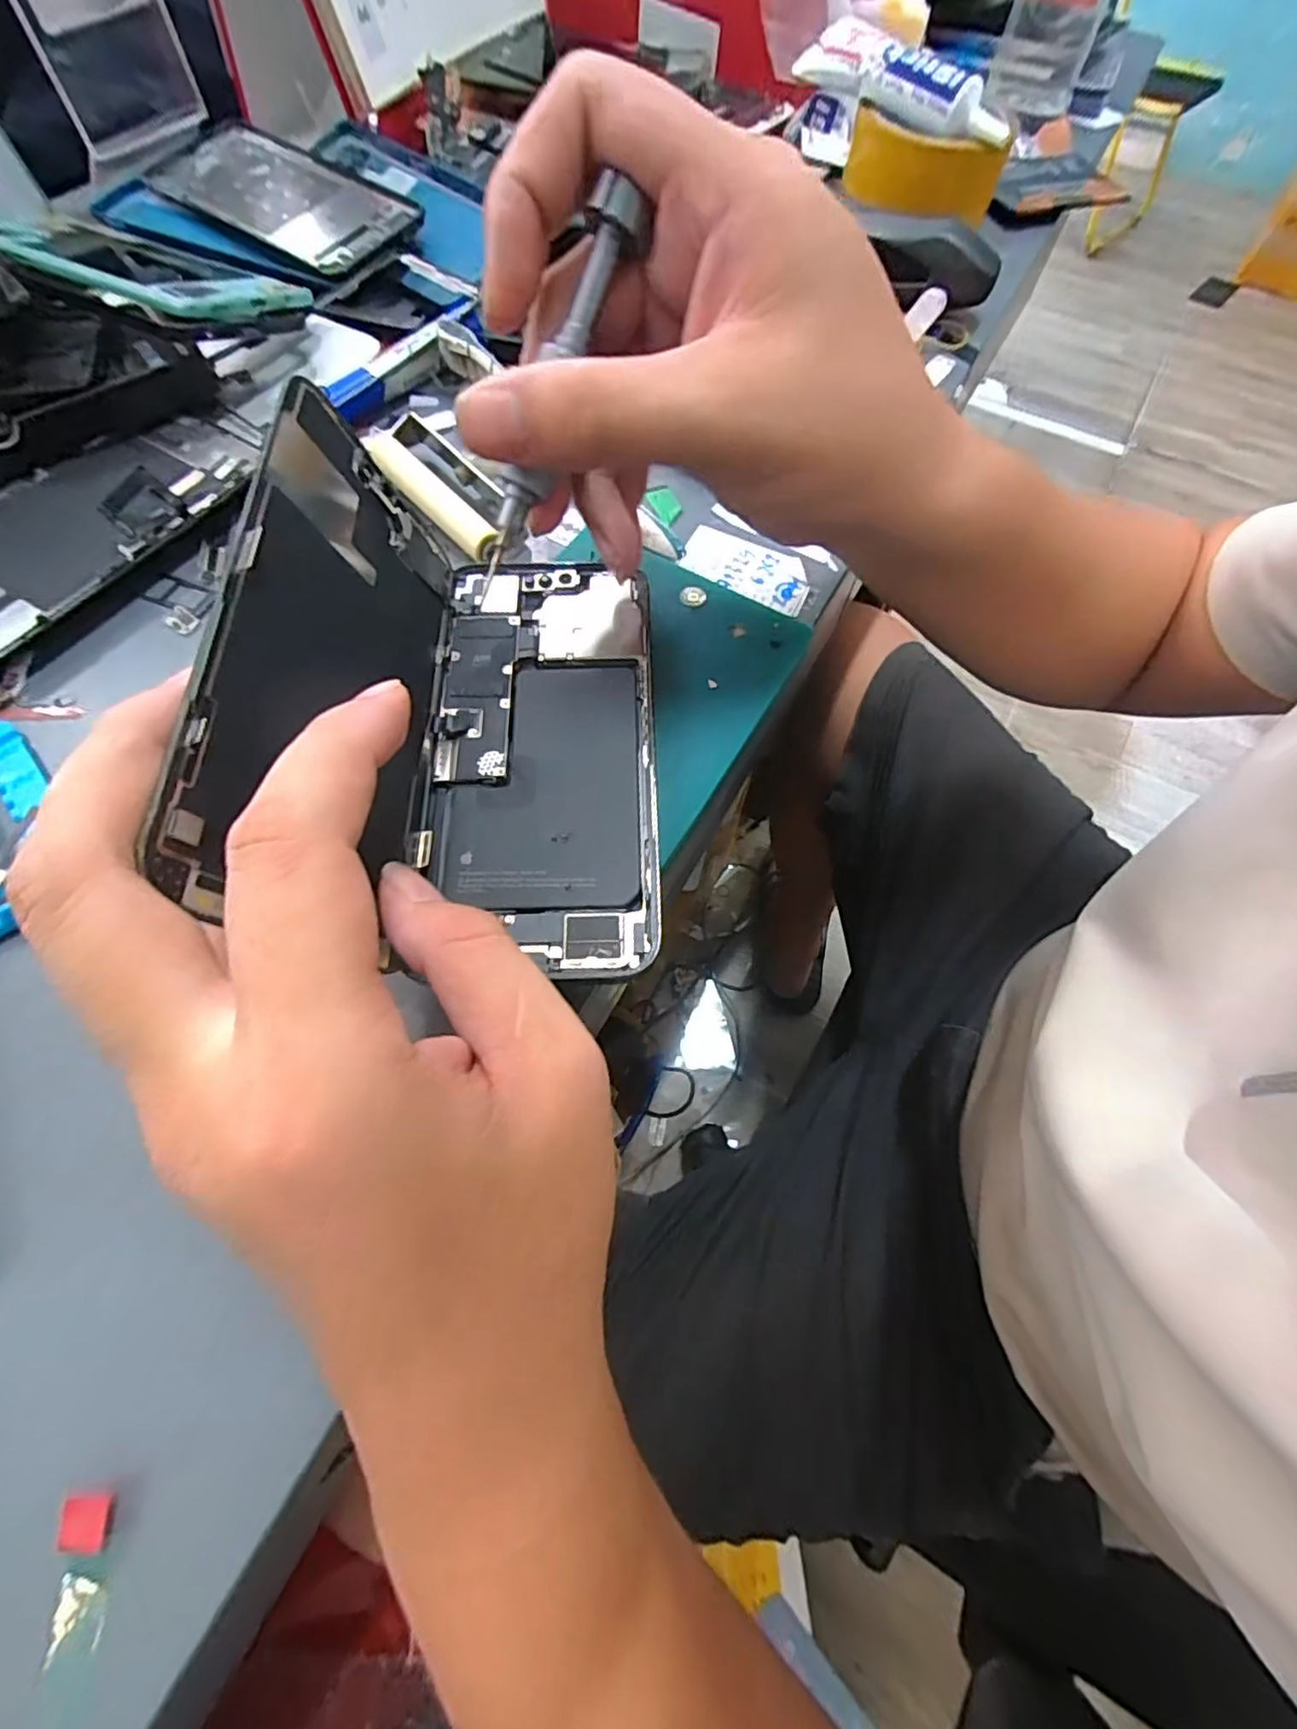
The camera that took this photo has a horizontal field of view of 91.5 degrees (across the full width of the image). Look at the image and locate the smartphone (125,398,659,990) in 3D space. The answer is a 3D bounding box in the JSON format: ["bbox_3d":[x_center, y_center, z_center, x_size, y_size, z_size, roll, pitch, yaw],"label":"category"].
[{"bbox_3d":[-0.058,-0.051,0.181,0.119,0.066,0.152,-1,67,-2],"label":"smartphone"}]

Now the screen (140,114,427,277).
[{"bbox_3d":[-0.206,-0.377,0.355,0.169,0.006,0.074,34,68,14],"label":"screen"}]

